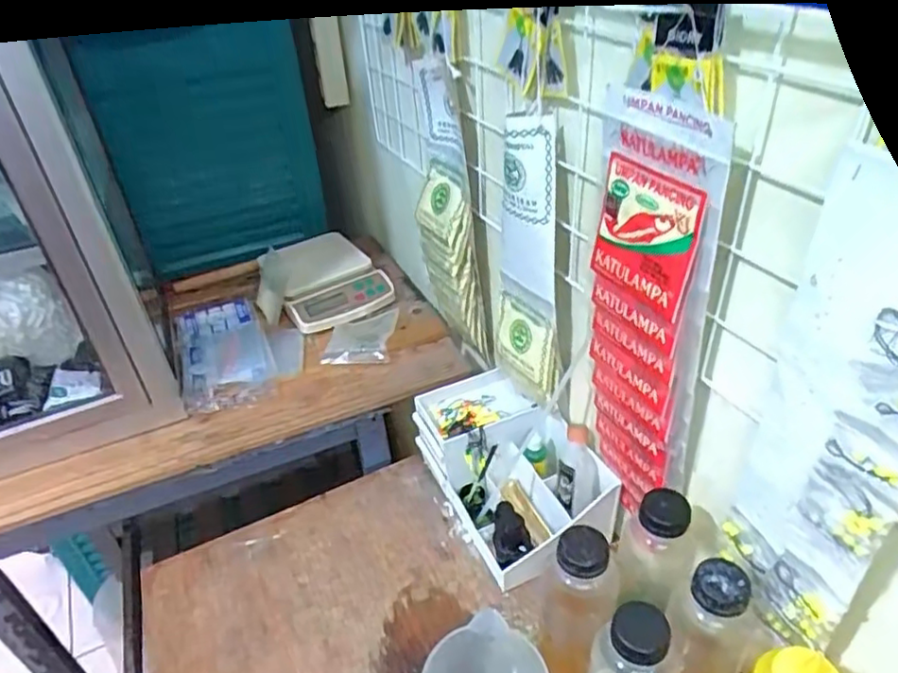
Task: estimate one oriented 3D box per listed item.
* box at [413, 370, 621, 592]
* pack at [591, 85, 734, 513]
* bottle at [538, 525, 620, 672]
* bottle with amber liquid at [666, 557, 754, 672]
[{"bbox_3d":[0.069,0.155,0.752,0.144,0.100,0.237,-22,40,-19],"label":"box"},{"bbox_3d":[0.157,0.003,0.524,0.033,0.377,0.111,-18,38,-17],"label":"pack"},{"bbox_3d":[0.109,0.244,0.553,0.052,0.190,0.049,-4,38,3],"label":"bottle"},{"bbox_3d":[0.203,0.255,0.530,0.066,0.191,0.063,0,38,8],"label":"bottle with amber liquid"}]

